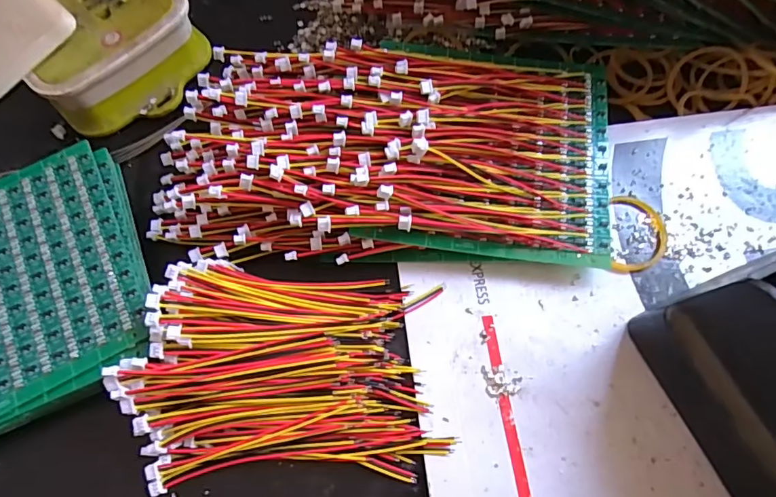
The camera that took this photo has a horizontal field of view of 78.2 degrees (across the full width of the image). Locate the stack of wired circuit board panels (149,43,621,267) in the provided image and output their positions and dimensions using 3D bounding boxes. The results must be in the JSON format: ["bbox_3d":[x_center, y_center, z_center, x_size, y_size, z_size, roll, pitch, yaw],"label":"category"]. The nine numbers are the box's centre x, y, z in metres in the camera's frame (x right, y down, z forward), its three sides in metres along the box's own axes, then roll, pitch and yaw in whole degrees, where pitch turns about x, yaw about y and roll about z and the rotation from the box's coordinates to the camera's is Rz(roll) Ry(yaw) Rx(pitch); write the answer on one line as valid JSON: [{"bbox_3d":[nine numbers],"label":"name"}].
[{"bbox_3d":[-0.002,-0.042,0.191,0.182,0.026,0.092,1,67,2],"label":"stack of wired circuit board panels"}]

